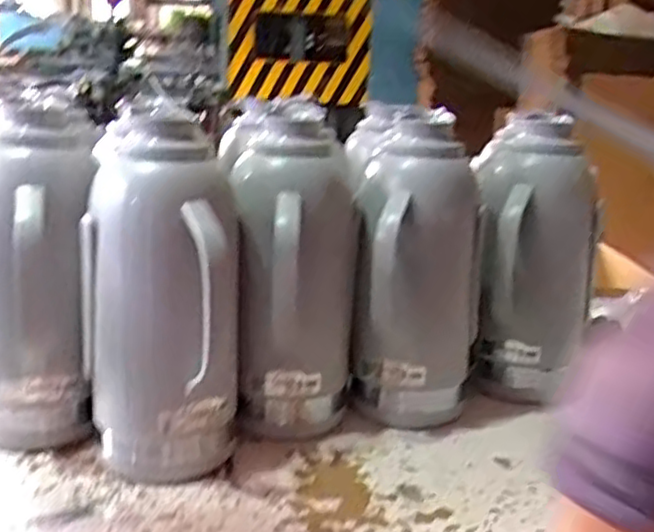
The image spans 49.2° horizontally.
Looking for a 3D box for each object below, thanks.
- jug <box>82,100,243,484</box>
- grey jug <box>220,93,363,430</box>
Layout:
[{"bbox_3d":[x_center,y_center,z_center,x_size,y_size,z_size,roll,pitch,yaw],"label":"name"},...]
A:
[{"bbox_3d":[-0.166,0.038,0.773,0.154,0.365,0.123,8,16,19],"label":"jug"},{"bbox_3d":[-0.045,0.009,0.881,0.160,0.397,0.154,2,15,-4],"label":"grey jug"}]

